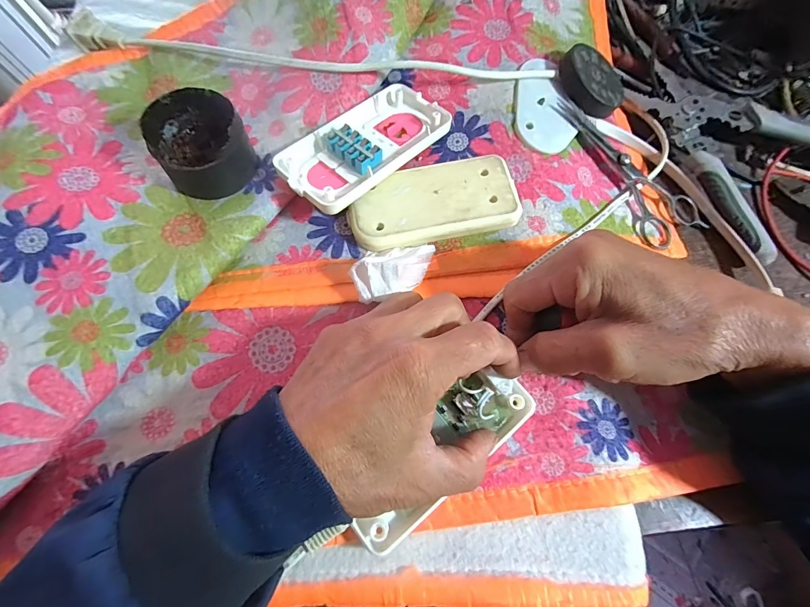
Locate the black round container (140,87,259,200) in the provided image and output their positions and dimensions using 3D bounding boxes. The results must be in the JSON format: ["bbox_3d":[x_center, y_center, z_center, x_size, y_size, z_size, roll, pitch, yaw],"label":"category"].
[{"bbox_3d":[-0.134,-0.106,0.244,0.056,0.037,0.057,-1,67,2],"label":"black round container"}]

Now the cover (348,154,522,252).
[{"bbox_3d":[0.019,-0.070,0.256,0.112,0.010,0.056,-11,67,-2],"label":"cover"}]

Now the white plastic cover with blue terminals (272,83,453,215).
[{"bbox_3d":[-0.027,-0.115,0.267,0.064,0.020,0.125,42,75,17],"label":"white plastic cover with blue terminals"}]

